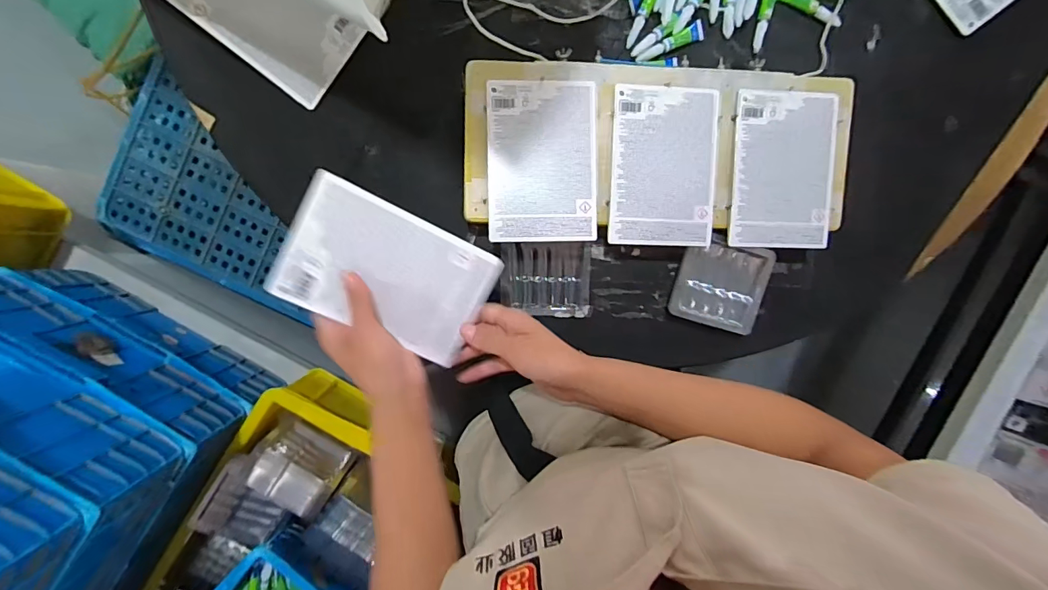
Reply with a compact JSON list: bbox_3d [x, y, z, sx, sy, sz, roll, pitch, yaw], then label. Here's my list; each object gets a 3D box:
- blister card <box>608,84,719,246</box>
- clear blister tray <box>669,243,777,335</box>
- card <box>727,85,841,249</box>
[{"bbox_3d":[0.153,-0.140,0.496,0.115,0.005,0.168,1,95,-3],"label":"blister card"},{"bbox_3d":[0.234,-0.010,0.538,0.101,0.027,0.098,9,95,-4],"label":"clear blister tray"},{"bbox_3d":[0.287,-0.137,0.500,0.114,0.007,0.167,1,95,-3],"label":"card"}]

